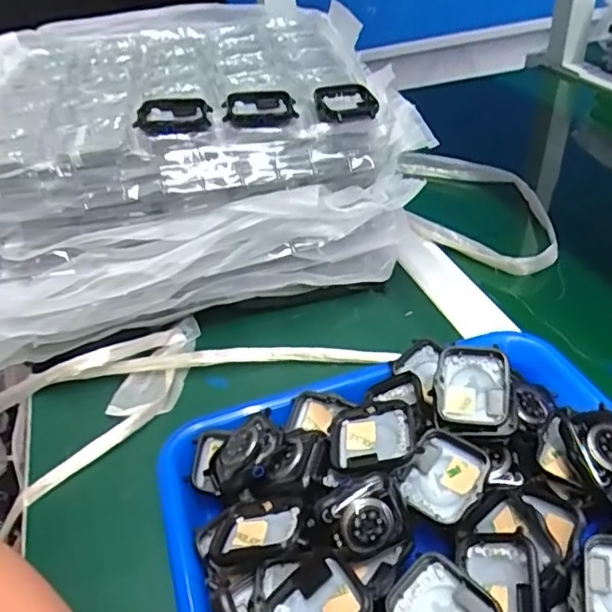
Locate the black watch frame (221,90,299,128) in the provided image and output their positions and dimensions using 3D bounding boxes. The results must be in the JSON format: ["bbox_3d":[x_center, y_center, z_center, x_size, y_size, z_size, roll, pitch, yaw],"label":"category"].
[{"bbox_3d":[-0.031,-0.130,0.394,0.048,0.014,0.041,-13,38,-9],"label":"black watch frame"}]

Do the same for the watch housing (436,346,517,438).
[{"bbox_3d":[0.090,0.047,0.322,0.038,0.010,0.047,-5,65,11],"label":"watch housing"}]

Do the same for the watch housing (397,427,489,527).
[{"bbox_3d":[0.069,0.085,0.299,0.036,0.011,0.043,23,63,31],"label":"watch housing"}]

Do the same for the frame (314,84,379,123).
[{"bbox_3d":[0.027,-0.139,0.408,0.041,0.012,0.041,-5,37,1],"label":"frame"}]

